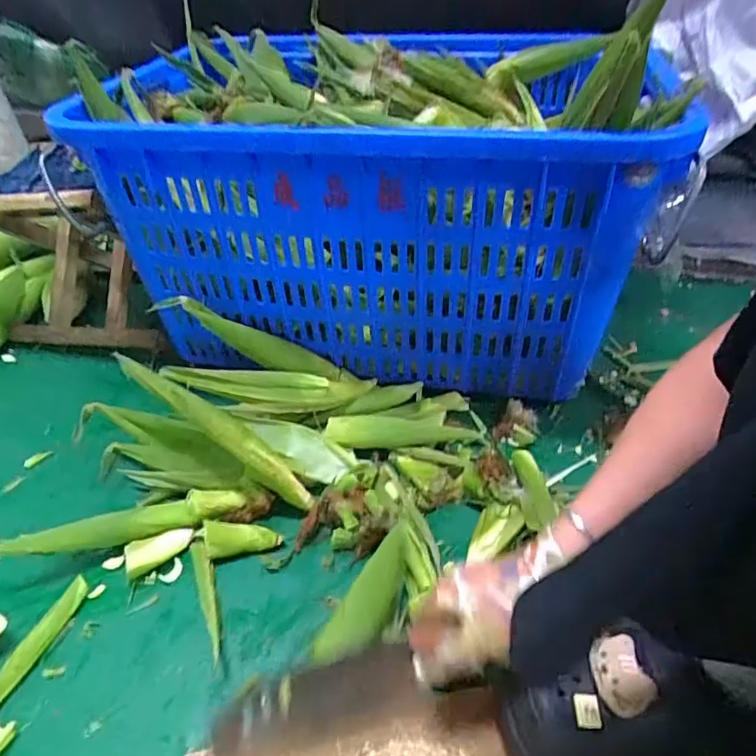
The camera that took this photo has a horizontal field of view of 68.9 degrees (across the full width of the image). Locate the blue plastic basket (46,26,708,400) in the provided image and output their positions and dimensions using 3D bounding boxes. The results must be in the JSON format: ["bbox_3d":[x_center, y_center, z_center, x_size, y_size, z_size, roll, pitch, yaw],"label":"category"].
[{"bbox_3d":[0.013,-0.251,0.821,0.631,0.361,0.512,4,40,8],"label":"blue plastic basket"}]

